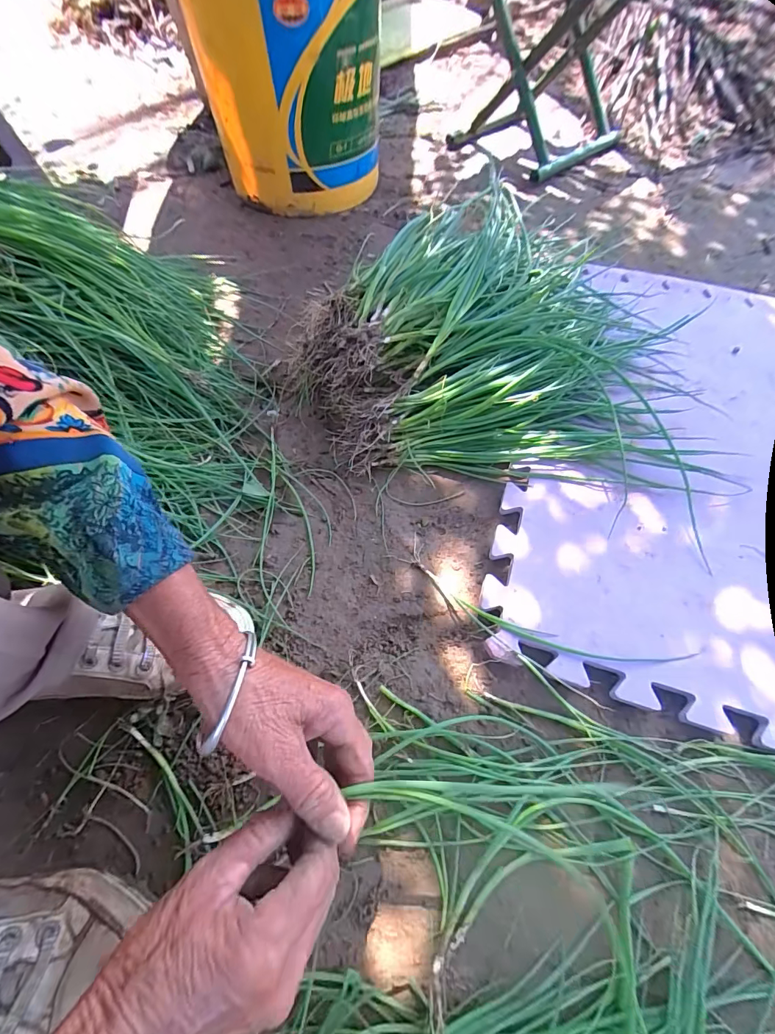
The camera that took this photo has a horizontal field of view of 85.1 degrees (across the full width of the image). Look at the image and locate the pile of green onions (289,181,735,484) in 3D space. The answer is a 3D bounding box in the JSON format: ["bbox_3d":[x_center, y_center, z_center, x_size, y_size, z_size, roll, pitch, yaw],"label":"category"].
[{"bbox_3d":[0.108,-0.199,0.466,0.418,0.128,0.275,3,61,1],"label":"pile of green onions"}]

